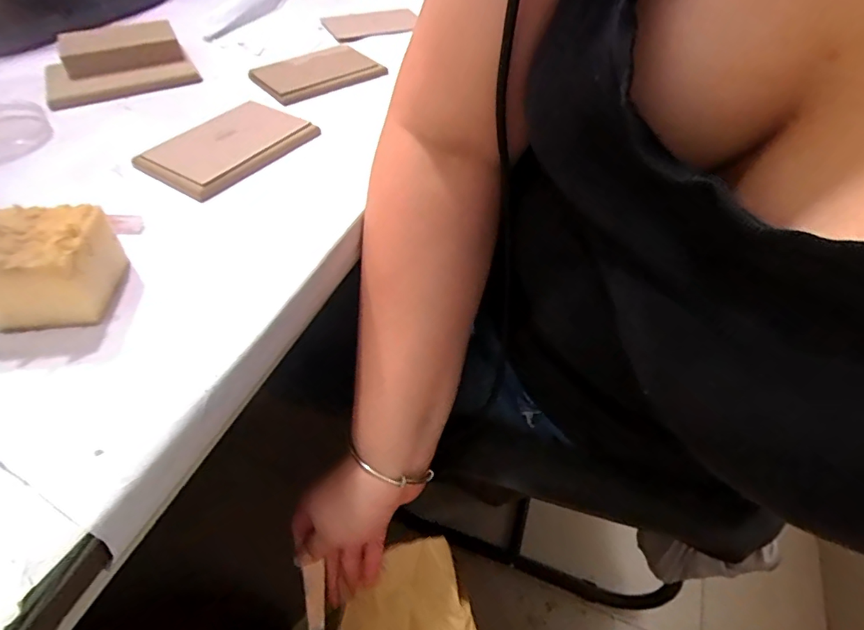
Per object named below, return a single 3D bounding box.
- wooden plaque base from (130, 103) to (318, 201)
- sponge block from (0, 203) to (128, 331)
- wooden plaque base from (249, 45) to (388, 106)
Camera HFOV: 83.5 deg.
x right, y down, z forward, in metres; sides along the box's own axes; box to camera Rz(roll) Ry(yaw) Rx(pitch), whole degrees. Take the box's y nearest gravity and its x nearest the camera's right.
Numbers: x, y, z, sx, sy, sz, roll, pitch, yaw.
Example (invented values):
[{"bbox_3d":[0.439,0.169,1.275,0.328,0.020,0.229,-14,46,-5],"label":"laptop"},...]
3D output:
[{"bbox_3d":[-0.165,-0.139,0.396,0.076,0.014,0.125,29,54,23],"label":"wooden plaque base"},{"bbox_3d":[-0.212,-0.028,0.262,0.058,0.048,0.053,-5,48,-5],"label":"sponge block"},{"bbox_3d":[-0.119,-0.250,0.498,0.072,0.016,0.121,36,57,27],"label":"wooden plaque base"}]

